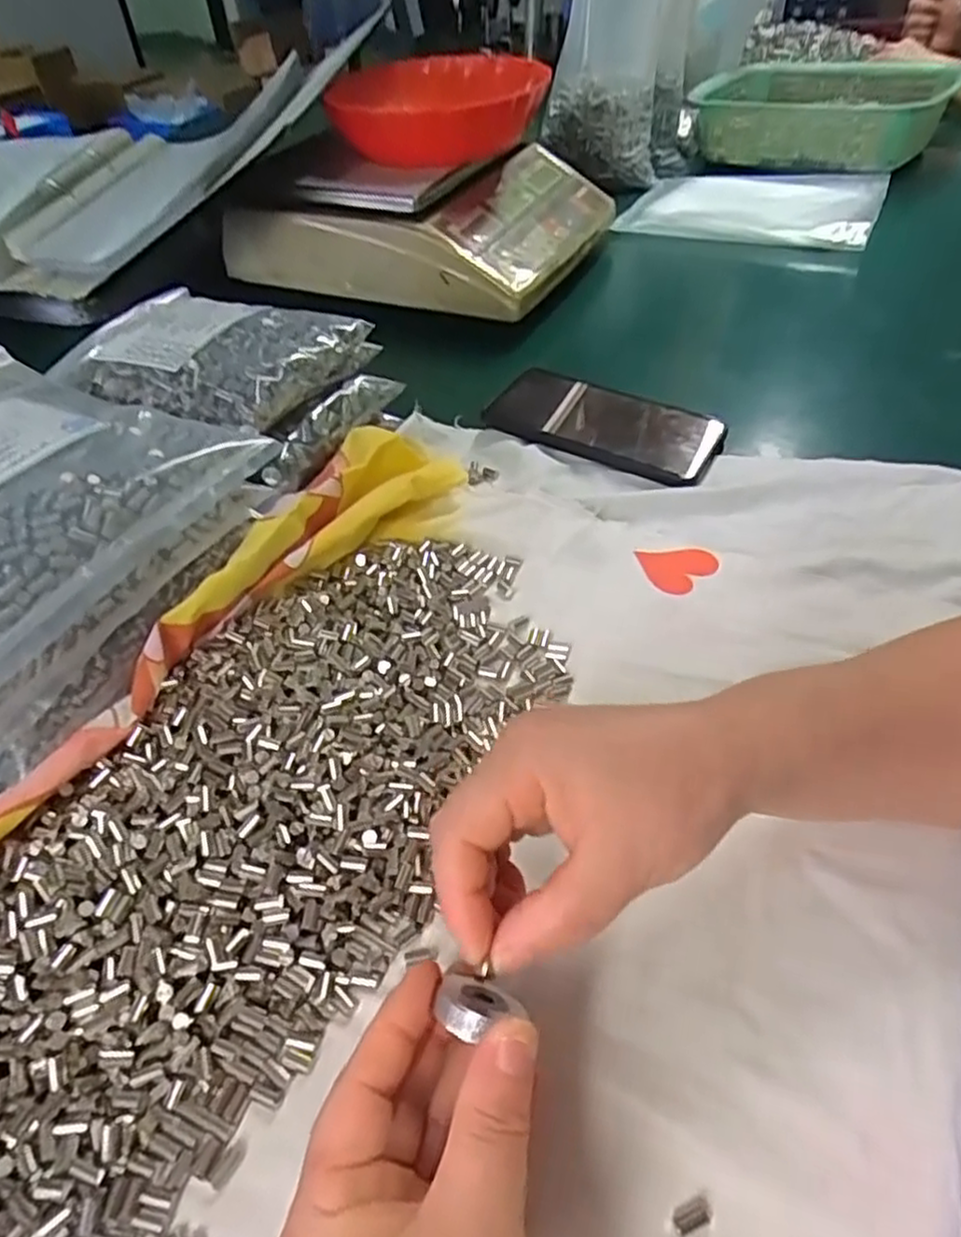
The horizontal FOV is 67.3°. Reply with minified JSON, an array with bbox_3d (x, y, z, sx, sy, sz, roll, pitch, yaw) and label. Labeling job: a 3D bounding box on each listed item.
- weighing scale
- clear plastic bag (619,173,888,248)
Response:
[{"bbox_3d":[-0.053,-0.417,0.757,0.316,0.087,0.316,17,51,19],"label":"weighing scale"},{"bbox_3d":[0.308,-0.472,0.822,0.264,0.033,0.186,19,51,20],"label":"clear plastic bag"}]

